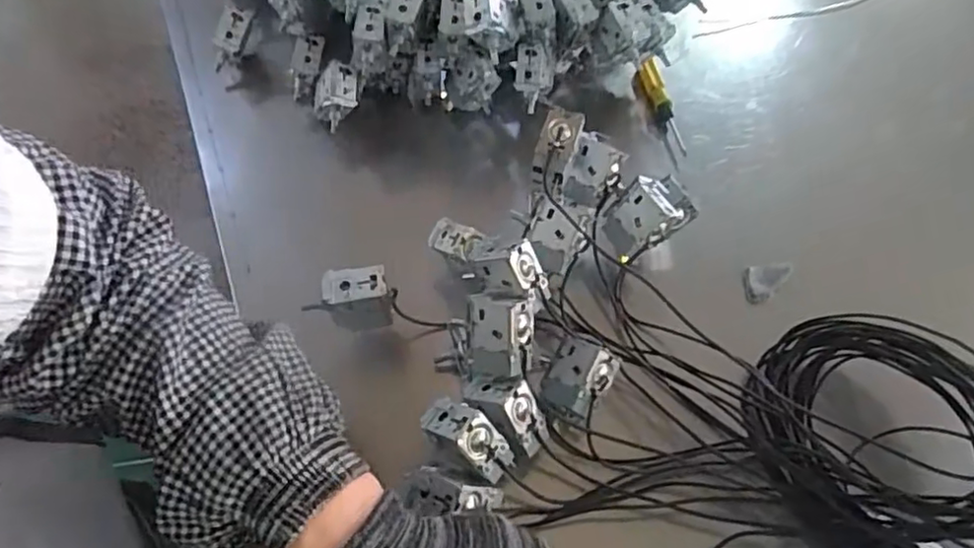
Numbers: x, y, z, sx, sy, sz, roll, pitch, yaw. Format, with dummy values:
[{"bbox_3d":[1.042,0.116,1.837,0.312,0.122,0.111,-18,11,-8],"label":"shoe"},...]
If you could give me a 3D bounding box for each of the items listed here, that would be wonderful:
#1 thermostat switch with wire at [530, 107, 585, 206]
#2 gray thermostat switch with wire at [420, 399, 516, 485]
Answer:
[{"bbox_3d":[0.044,-0.078,0.418,0.026,0.017,0.065,14,83,7],"label":"thermostat switch with wire"},{"bbox_3d":[-0.012,0.096,0.373,0.046,0.034,0.027,47,65,-25],"label":"gray thermostat switch with wire"}]

